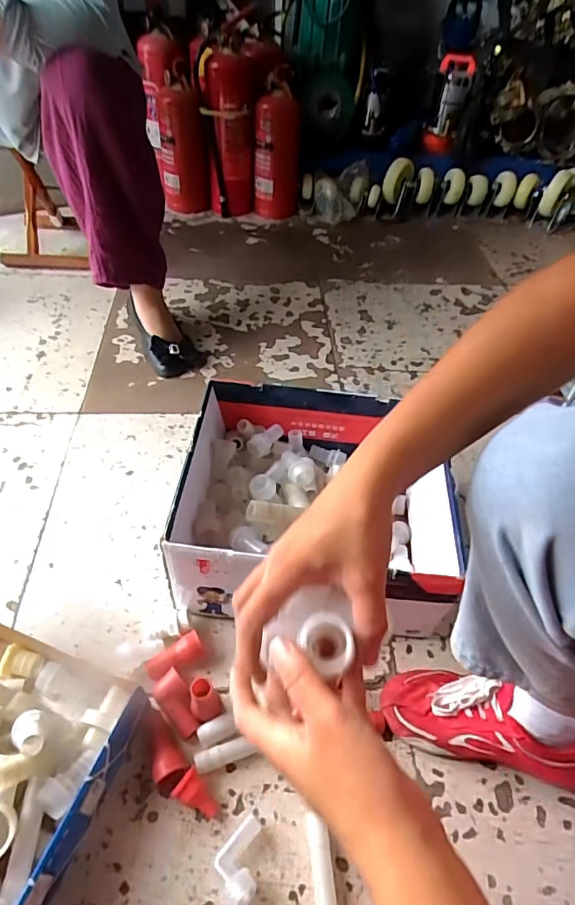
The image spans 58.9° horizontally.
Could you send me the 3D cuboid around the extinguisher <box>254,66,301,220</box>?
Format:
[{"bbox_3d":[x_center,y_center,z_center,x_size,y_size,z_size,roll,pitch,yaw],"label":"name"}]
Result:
[{"bbox_3d":[-0.028,-0.888,1.502,0.137,0.341,0.118,3,47,-2],"label":"extinguisher"}]

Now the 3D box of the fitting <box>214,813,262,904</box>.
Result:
[{"bbox_3d":[-0.052,0.415,0.519,0.041,0.026,0.071,6,47,0],"label":"fitting"}]

